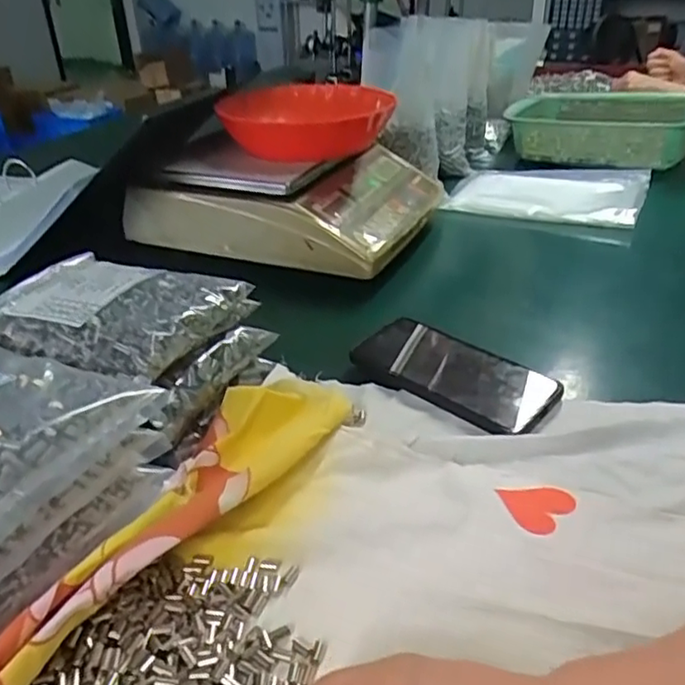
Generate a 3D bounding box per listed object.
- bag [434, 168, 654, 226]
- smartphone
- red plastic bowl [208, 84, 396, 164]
[{"bbox_3d":[0.286,-0.216,0.888,0.256,0.033,0.183,12,34,21],"label":"bag"},{"bbox_3d":[0.091,0.021,0.514,0.158,0.012,0.089,22,39,34],"label":"smartphone"},{"bbox_3d":[-0.039,-0.274,0.777,0.192,0.061,0.192,4,33,8],"label":"red plastic bowl"}]

